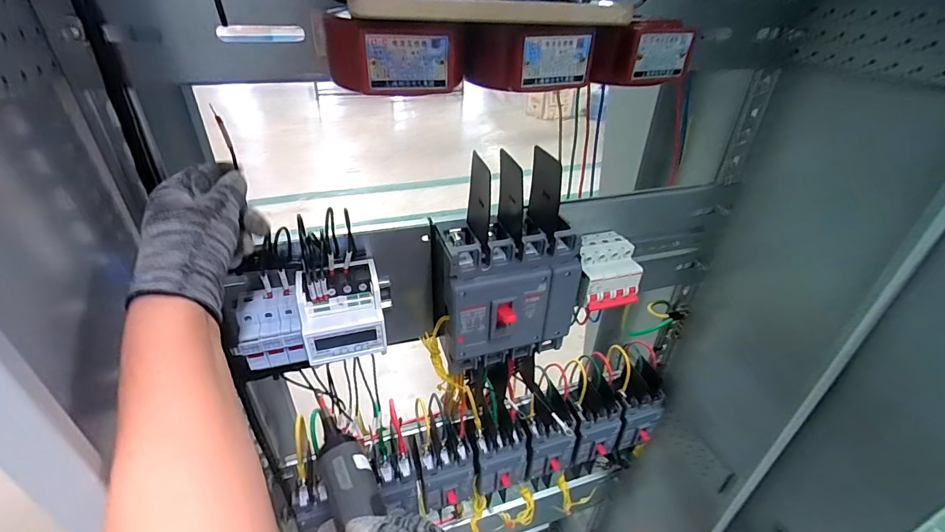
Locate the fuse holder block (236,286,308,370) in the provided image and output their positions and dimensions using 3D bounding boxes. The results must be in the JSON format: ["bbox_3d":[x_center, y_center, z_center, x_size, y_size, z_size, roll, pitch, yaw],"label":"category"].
[{"bbox_3d":[-0.191,0.062,0.403,0.052,0.064,0.048,-11,35,-18],"label":"fuse holder block"}]

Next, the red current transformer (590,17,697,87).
[{"bbox_3d":[0.124,-0.157,0.307,0.060,0.041,0.033,-10,35,-17],"label":"red current transformer"}]

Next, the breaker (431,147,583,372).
[{"bbox_3d":[0.038,0.003,0.454,0.153,0.228,0.090,-9,35,-16],"label":"breaker"}]

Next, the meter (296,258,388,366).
[{"bbox_3d":[-0.130,0.045,0.421,0.074,0.073,0.061,-9,35,-16],"label":"meter"}]

